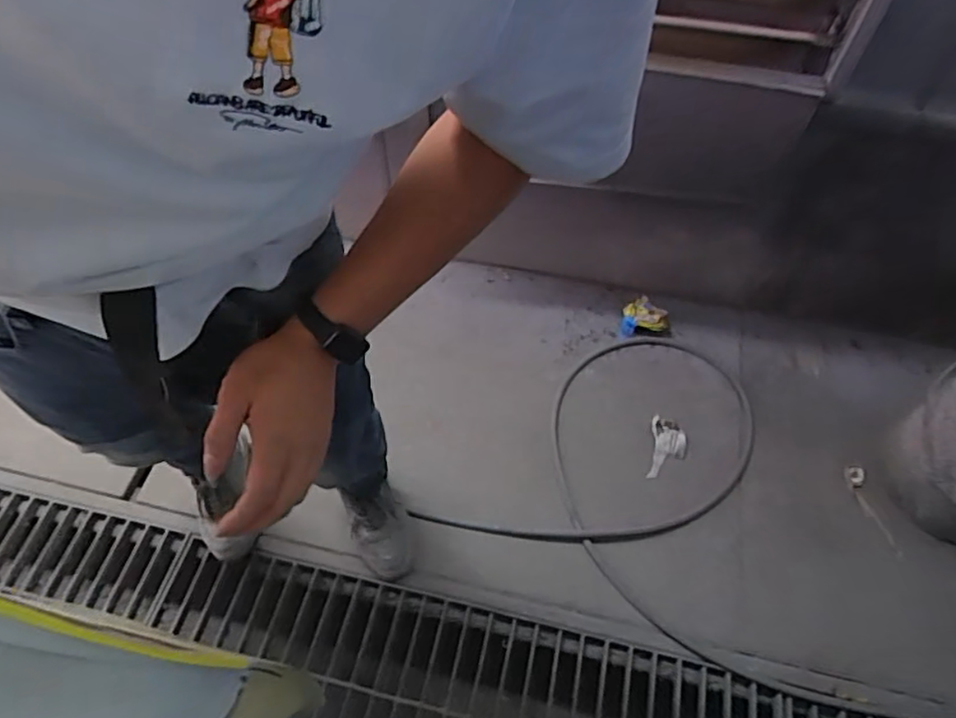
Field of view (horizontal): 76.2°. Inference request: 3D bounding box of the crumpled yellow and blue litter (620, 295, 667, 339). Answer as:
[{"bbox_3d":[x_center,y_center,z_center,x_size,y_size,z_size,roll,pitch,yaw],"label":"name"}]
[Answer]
[{"bbox_3d":[0.377,-0.106,1.408,0.102,0.045,0.094,-8,58,-3],"label":"crumpled yellow and blue litter"}]

